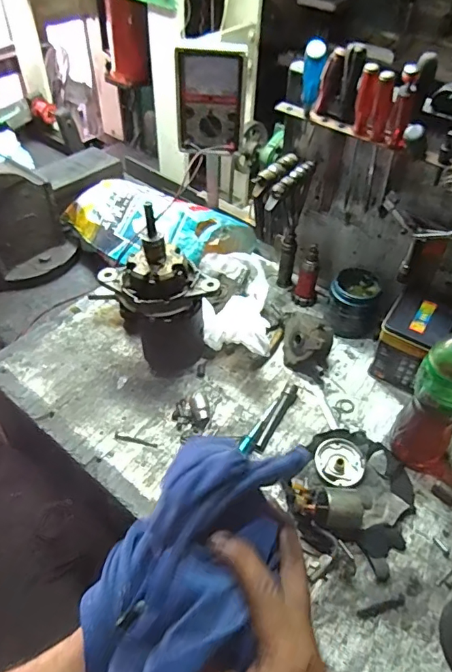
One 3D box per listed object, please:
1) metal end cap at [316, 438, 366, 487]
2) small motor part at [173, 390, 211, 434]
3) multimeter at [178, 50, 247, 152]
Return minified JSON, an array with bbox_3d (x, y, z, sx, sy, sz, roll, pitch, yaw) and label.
[{"bbox_3d":[0.171,0.188,0.713,0.071,0.012,0.071,1,48,-1],"label":"metal end cap"},{"bbox_3d":[-0.056,0.122,0.768,0.057,0.027,0.074,-7,49,-9],"label":"small motor part"},{"bbox_3d":[-0.028,-0.409,0.838,0.113,0.160,0.031,11,48,7],"label":"multimeter"}]

